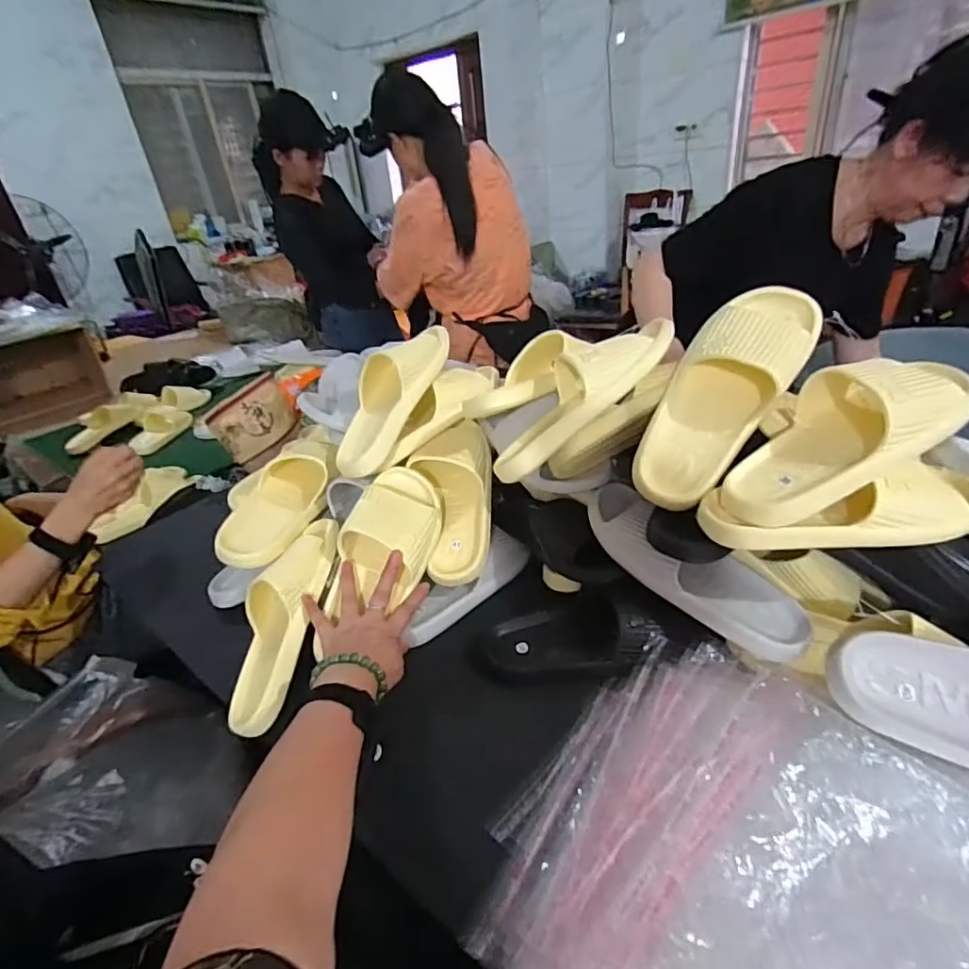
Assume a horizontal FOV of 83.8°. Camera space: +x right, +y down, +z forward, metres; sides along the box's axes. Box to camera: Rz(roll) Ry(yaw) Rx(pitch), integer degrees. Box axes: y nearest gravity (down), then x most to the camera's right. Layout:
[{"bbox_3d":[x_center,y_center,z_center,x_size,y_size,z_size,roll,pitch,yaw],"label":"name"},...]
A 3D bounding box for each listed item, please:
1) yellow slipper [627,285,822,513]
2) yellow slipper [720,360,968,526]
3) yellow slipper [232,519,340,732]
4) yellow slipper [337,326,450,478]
[{"bbox_3d":[0.239,-0.093,0.544,0.094,0.075,0.250,35,93,48],"label":"yellow slipper"},{"bbox_3d":[0.320,-0.049,0.498,0.223,0.090,0.108,-25,65,-14],"label":"yellow slipper"},{"bbox_3d":[-0.235,0.149,0.621,0.084,0.069,0.245,5,66,19],"label":"yellow slipper"},{"bbox_3d":[-0.125,-0.122,0.711,0.086,0.077,0.237,19,76,36],"label":"yellow slipper"}]

